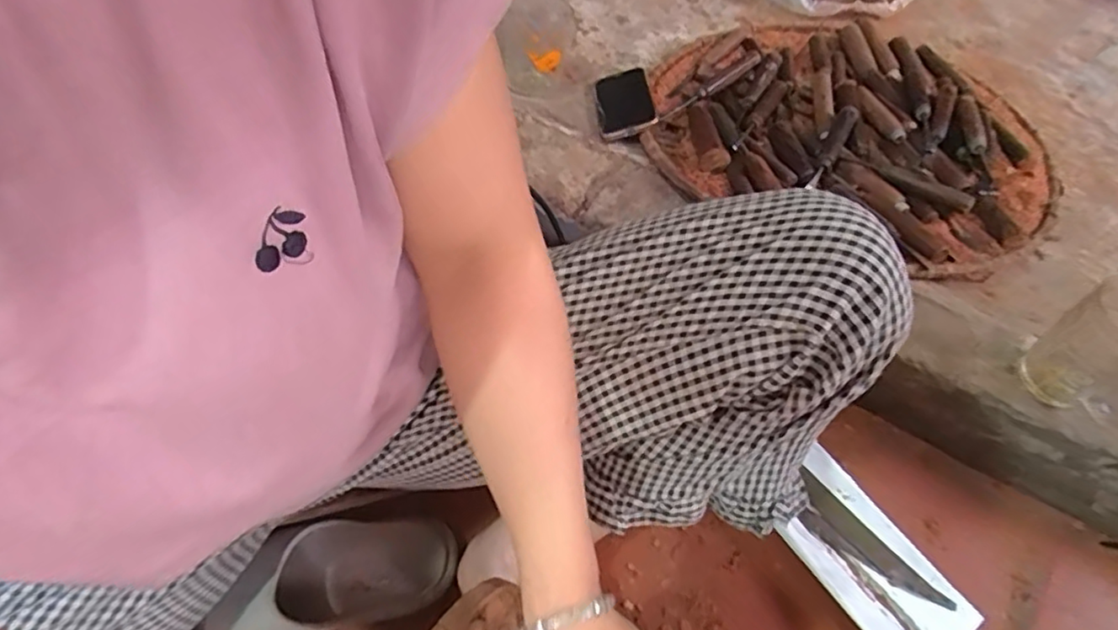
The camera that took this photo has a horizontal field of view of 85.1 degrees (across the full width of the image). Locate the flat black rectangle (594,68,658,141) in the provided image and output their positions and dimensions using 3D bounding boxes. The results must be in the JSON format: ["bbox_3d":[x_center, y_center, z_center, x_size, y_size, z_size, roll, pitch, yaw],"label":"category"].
[{"bbox_3d":[0.083,-0.272,0.779,0.069,0.013,0.134,-17,52,14],"label":"flat black rectangle"}]

